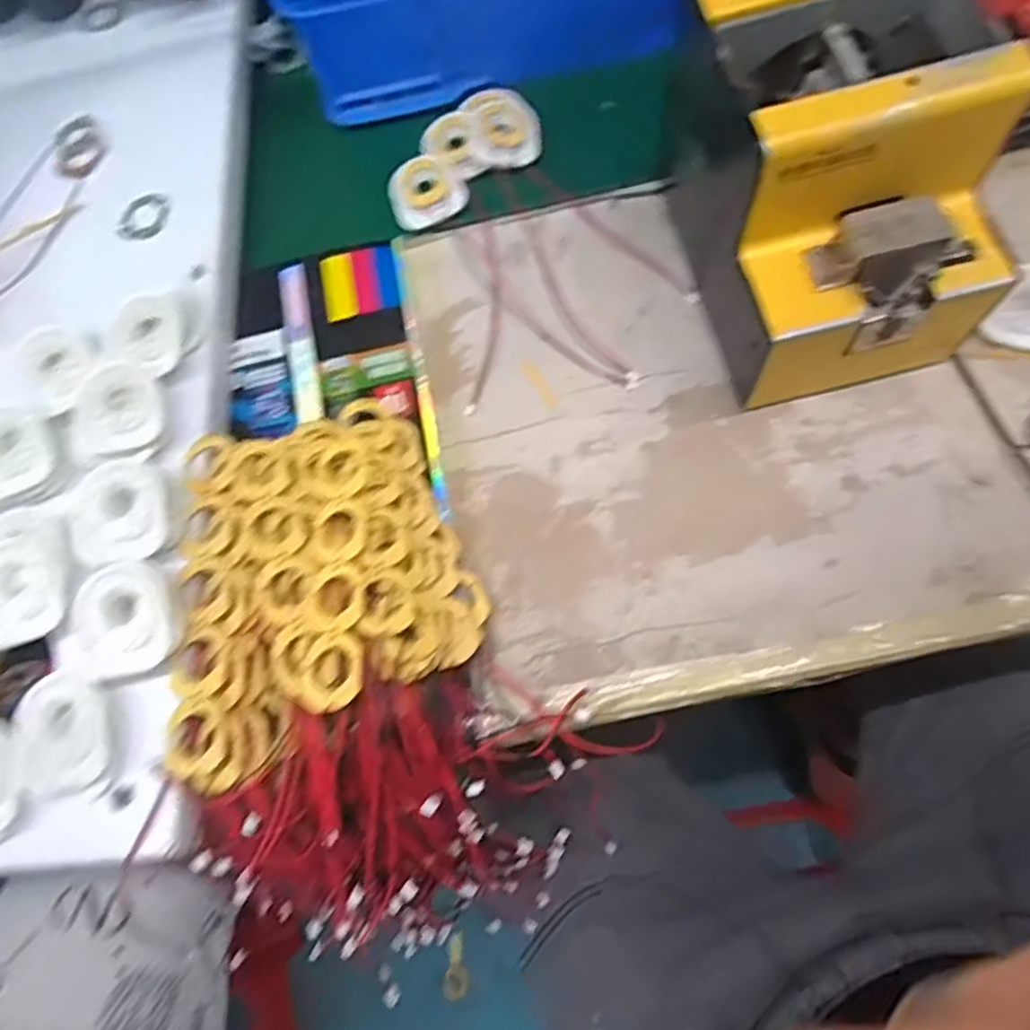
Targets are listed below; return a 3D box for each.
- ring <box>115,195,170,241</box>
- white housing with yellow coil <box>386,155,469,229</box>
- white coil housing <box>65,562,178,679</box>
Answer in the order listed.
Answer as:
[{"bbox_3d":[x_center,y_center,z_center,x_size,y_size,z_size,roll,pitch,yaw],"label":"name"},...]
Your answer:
[{"bbox_3d":[-0.265,-0.212,0.490,0.037,0.005,0.039,-2,70,7],"label":"ring"},{"bbox_3d":[-0.066,-0.237,0.504,0.054,0.013,0.060,-23,69,-1],"label":"white housing with yellow coil"},{"bbox_3d":[-0.211,0.056,0.365,0.054,0.019,0.055,-15,69,2],"label":"white coil housing"}]

